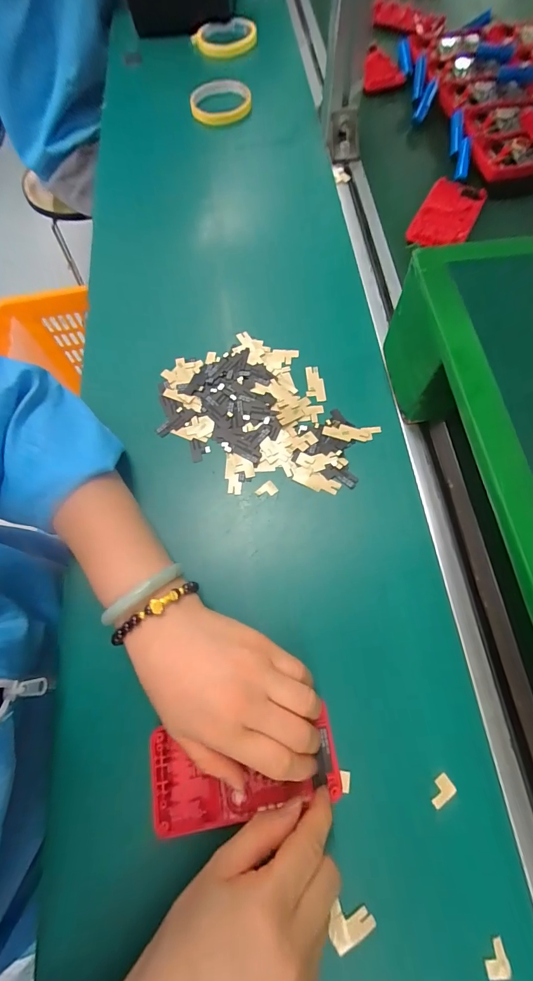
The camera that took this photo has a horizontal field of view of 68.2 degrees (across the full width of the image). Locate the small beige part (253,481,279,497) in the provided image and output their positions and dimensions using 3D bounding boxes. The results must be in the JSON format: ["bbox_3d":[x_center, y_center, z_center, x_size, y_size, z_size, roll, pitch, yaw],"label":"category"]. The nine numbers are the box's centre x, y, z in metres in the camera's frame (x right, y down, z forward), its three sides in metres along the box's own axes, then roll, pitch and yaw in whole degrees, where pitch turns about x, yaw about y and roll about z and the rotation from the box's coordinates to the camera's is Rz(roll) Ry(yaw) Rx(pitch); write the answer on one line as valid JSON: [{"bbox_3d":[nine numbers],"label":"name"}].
[{"bbox_3d":[0.000,0.001,0.348,0.018,0.006,0.013,-39,73,-13],"label":"small beige part"}]

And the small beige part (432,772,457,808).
[{"bbox_3d":[0.116,0.199,0.261,0.019,0.004,0.012,-38,73,-12],"label":"small beige part"}]

